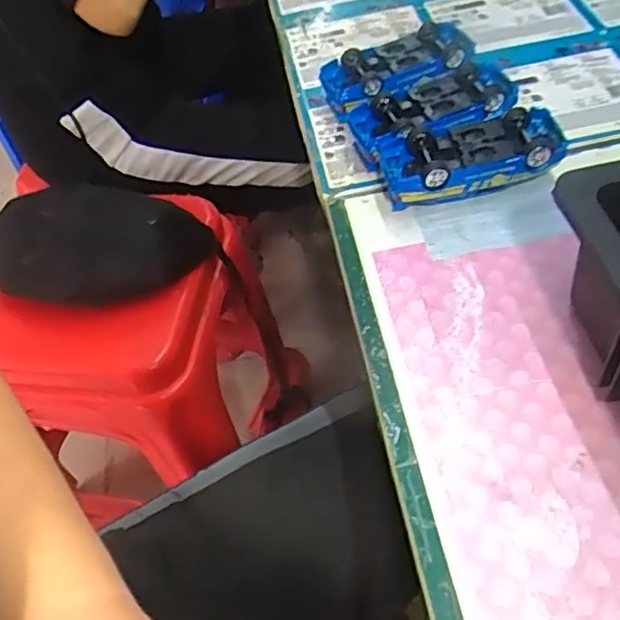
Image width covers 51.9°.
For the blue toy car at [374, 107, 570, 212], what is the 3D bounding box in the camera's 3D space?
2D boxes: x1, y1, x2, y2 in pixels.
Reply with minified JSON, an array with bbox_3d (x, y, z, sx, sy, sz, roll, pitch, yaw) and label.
[{"bbox_3d":[0.127,-0.114,0.495,0.140,0.041,0.062,-13,52,-4],"label":"blue toy car"}]

